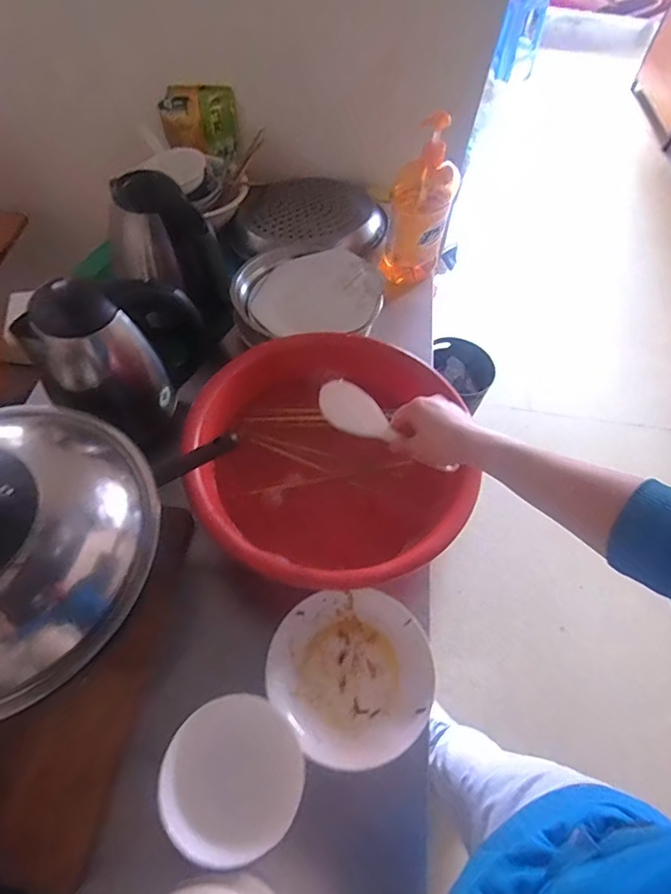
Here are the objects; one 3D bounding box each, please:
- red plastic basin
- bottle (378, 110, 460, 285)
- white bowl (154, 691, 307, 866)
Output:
[{"bbox_3d":[-0.007,0.048,0.704,0.334,0.225,0.324,-24,62,-19],"label":"red plastic basin"},{"bbox_3d":[0.143,-0.400,0.865,0.100,0.259,0.073,15,57,5],"label":"bottle"},{"bbox_3d":[-0.090,0.282,0.440,0.112,0.041,0.110,2,56,-3],"label":"white bowl"}]

